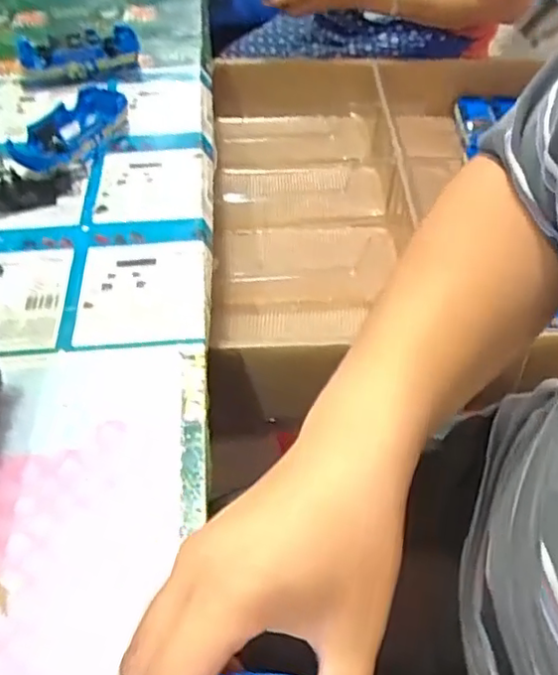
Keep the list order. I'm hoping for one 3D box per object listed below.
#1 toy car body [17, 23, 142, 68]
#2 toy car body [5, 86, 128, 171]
[{"bbox_3d":[-0.243,-0.346,0.772,0.141,0.044,0.061,-12,50,-10],"label":"toy car body"},{"bbox_3d":[-0.218,-0.210,0.648,0.079,0.033,0.145,17,51,14],"label":"toy car body"}]

